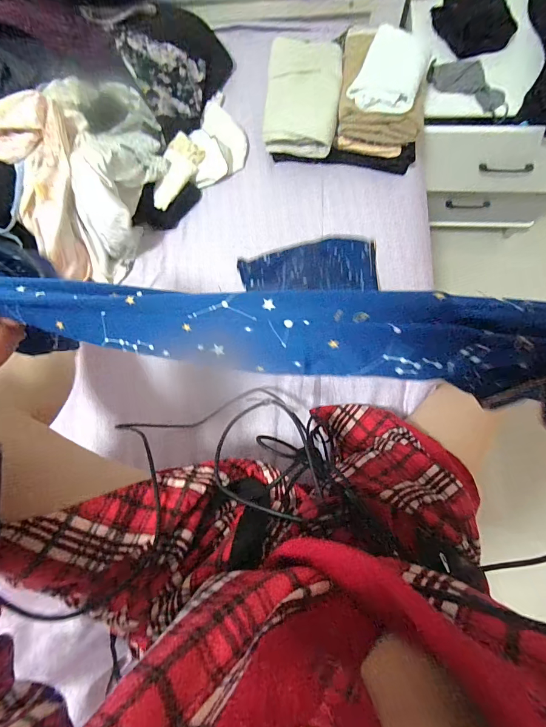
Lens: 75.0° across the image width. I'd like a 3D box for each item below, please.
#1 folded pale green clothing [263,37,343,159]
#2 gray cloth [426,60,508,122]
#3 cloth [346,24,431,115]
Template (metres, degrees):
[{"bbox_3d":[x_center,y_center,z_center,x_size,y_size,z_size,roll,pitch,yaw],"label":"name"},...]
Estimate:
[{"bbox_3d":[0.061,-0.542,0.721,0.145,0.068,0.226,6,76,3],"label":"folded pale green clothing"},{"bbox_3d":[0.432,-0.605,0.772,0.194,0.019,0.091,38,80,10],"label":"gray cloth"},{"bbox_3d":[0.226,-0.559,0.681,0.121,0.030,0.200,21,77,7],"label":"cloth"}]

